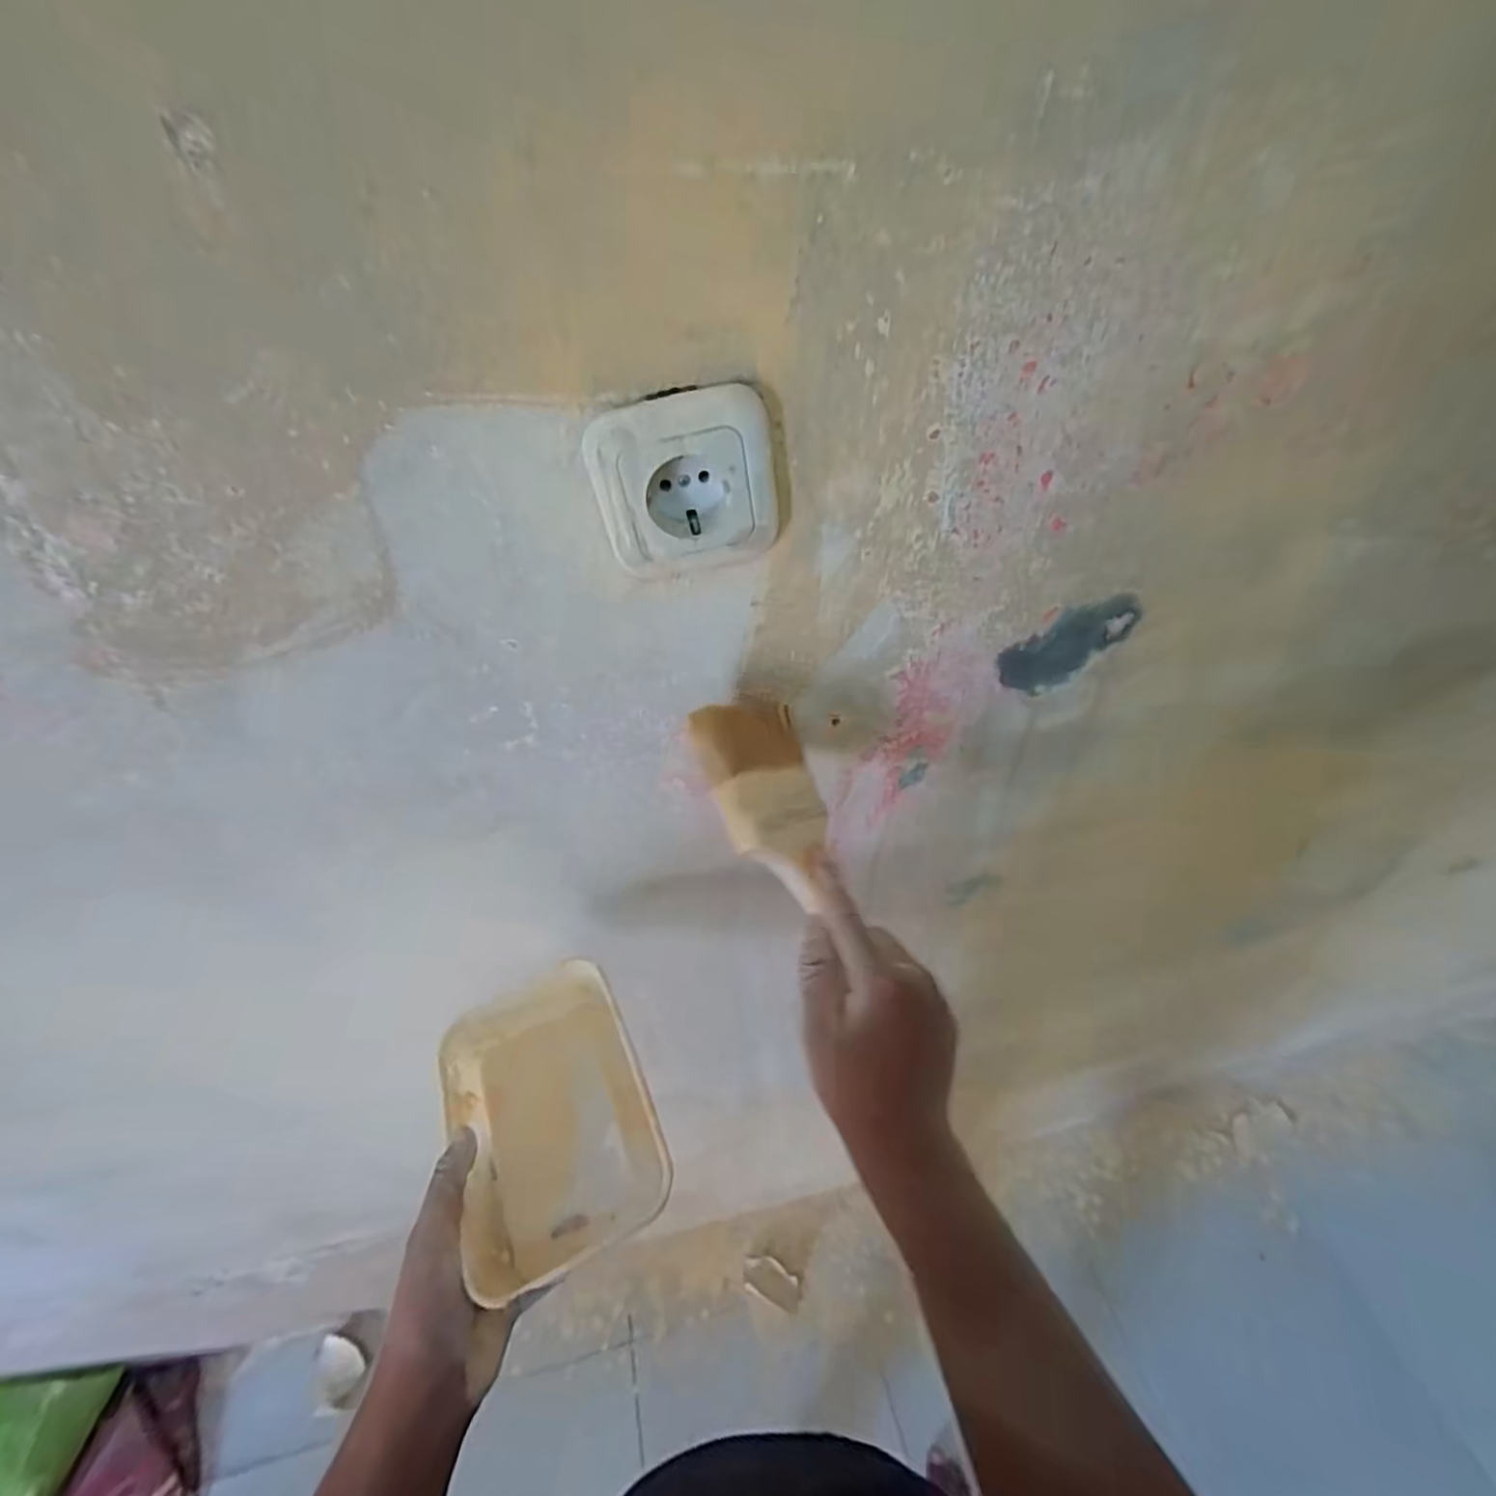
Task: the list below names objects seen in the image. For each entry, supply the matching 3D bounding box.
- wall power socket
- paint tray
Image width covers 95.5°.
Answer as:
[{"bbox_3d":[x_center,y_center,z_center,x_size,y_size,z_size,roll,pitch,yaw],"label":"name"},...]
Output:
[{"bbox_3d":[-0.027,-0.122,0.315,0.082,0.078,0.020,-11,45,-6],"label":"wall power socket"},{"bbox_3d":[-0.125,0.229,0.433,0.113,0.063,0.160,-22,47,-16],"label":"paint tray"}]

